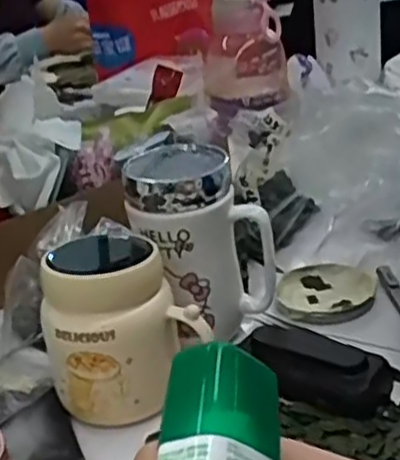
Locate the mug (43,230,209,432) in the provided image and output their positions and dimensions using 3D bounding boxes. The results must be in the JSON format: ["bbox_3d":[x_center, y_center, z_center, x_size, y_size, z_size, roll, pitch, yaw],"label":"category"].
[{"bbox_3d":[-0.045,0.059,0.486,0.101,0.110,0.077,-4,26,4],"label":"mug"}]

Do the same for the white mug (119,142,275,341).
[{"bbox_3d":[-0.003,0.014,0.538,0.083,0.135,0.079,-22,30,-29],"label":"white mug"}]

